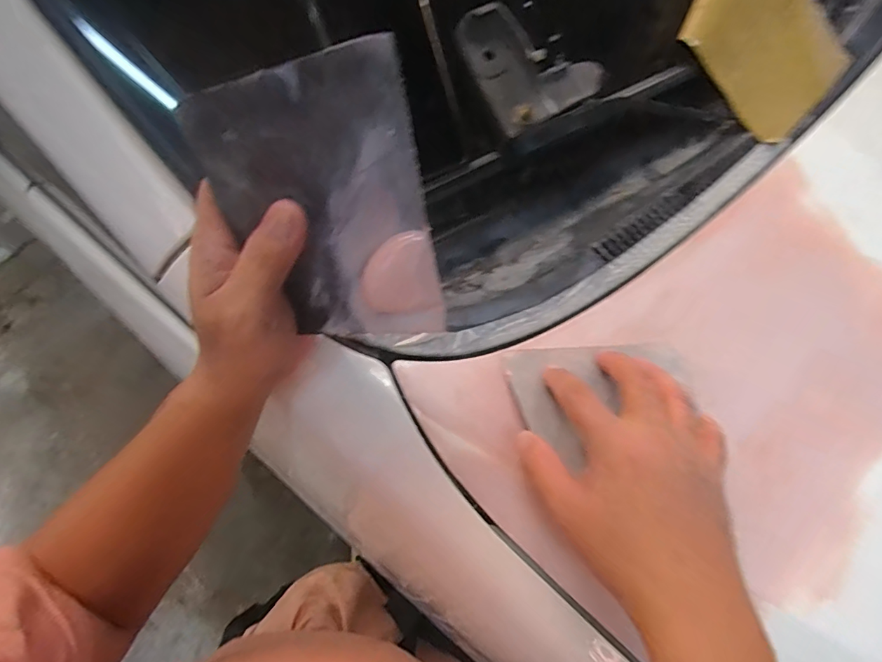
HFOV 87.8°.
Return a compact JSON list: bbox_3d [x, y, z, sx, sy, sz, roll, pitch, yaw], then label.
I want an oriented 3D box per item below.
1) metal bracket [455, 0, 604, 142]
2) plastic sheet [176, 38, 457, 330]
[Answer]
[{"bbox_3d":[0.071,-0.209,0.349,0.104,0.016,0.091,-32,97,-13],"label":"metal bracket"},{"bbox_3d":[-0.052,-0.050,0.220,0.093,0.138,0.008,-5,40,10],"label":"plastic sheet"}]

